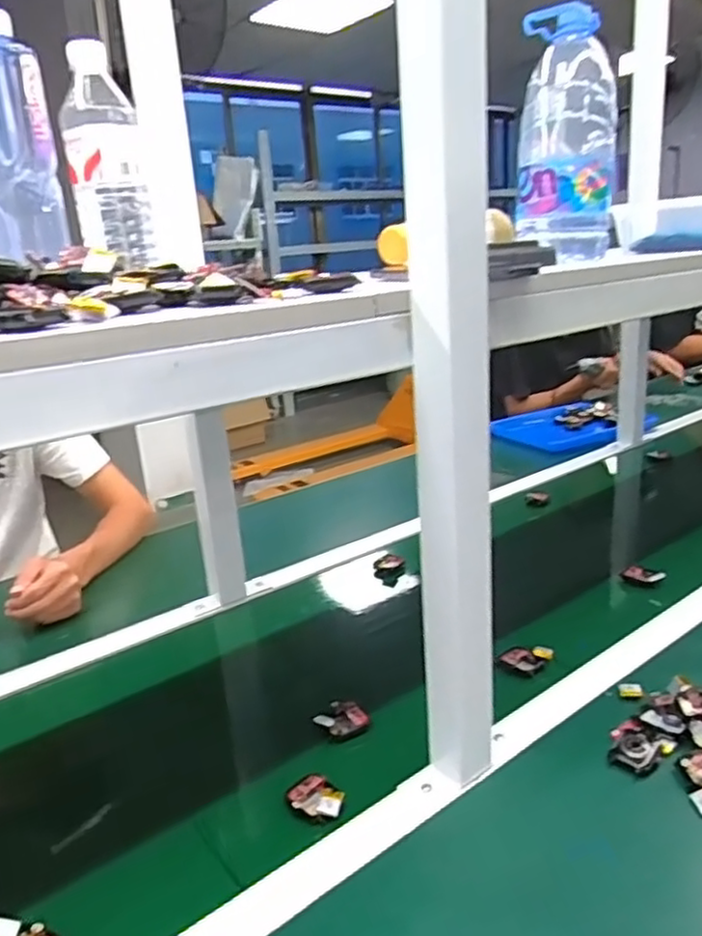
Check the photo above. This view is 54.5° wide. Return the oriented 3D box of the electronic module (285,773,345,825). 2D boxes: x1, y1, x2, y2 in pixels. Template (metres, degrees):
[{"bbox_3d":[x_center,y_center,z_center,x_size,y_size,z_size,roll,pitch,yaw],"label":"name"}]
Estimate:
[{"bbox_3d":[-0.030,0.281,0.581,0.037,0.010,0.050,-19,23,-38],"label":"electronic module"}]

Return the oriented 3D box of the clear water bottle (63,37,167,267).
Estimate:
[{"bbox_3d":[-0.232,-0.293,0.649,0.072,0.185,0.074,-8,18,-14],"label":"clear water bottle"}]

